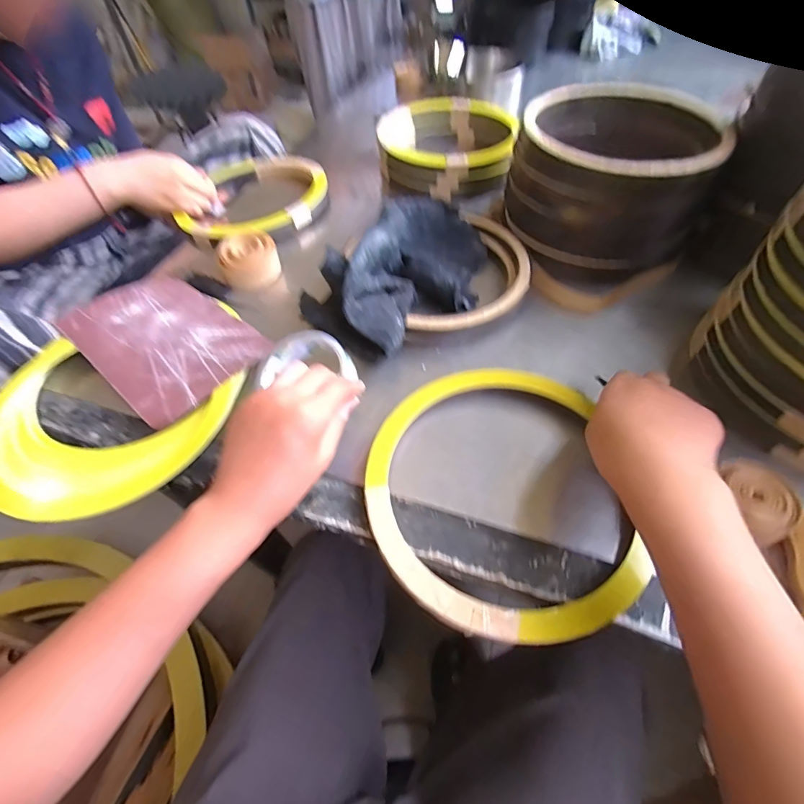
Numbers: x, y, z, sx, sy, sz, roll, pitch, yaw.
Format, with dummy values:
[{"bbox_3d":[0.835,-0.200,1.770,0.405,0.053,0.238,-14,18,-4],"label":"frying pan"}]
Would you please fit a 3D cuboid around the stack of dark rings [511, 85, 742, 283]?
[{"bbox_3d":[0.253,-0.274,0.511,0.222,0.117,0.231,24,59,19],"label":"stack of dark rings"}]

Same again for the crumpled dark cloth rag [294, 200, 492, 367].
[{"bbox_3d":[0.006,-0.161,0.475,0.152,0.072,0.242,33,62,23],"label":"crumpled dark cloth rag"}]

